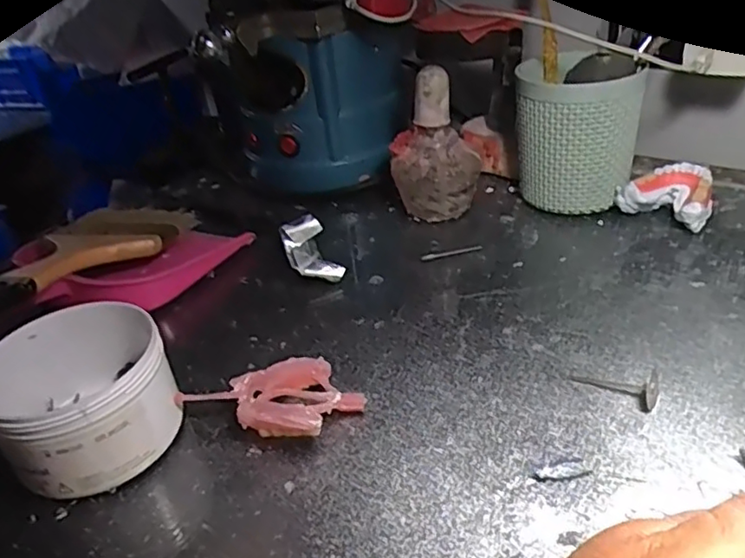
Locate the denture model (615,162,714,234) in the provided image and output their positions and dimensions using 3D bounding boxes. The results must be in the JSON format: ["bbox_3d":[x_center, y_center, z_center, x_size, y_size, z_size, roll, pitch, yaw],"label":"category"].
[{"bbox_3d":[0.233,-0.064,0.483,0.054,0.034,0.065,-33,40,-33],"label":"denture model"}]

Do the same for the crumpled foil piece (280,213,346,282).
[{"bbox_3d":[-0.047,-0.020,0.473,0.033,0.027,0.063,-16,34,-12],"label":"crumpled foil piece"}]

